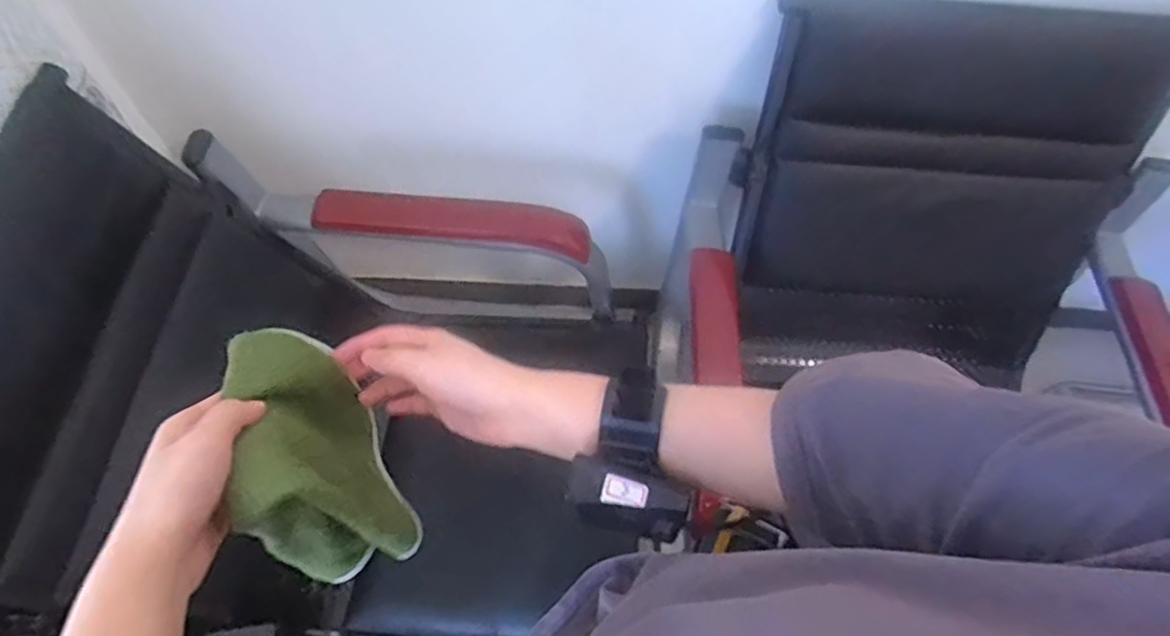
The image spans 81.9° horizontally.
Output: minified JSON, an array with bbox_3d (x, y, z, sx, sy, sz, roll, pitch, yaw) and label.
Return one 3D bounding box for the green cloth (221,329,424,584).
[{"bbox_3d":[-0.176,0.087,0.428,0.072,0.137,0.142,-26,69,-15],"label":"green cloth"}]

